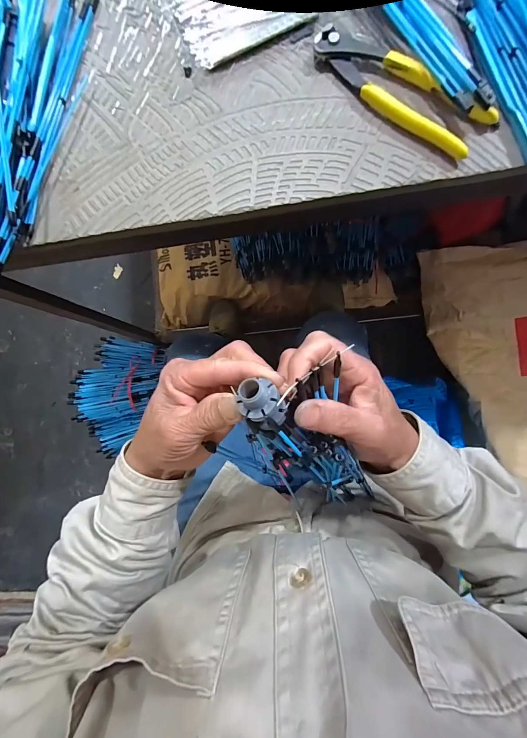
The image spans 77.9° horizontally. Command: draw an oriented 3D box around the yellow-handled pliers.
[{"bbox_3d":[0.113,-0.246,0.280,0.172,0.015,0.046,42,92,8],"label":"yellow-handled pliers"}]

